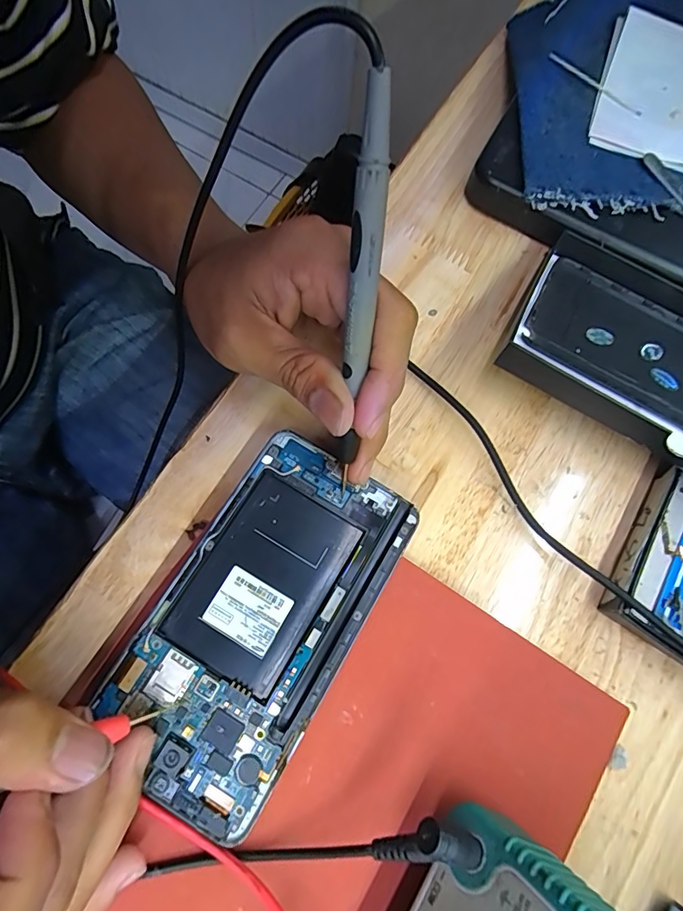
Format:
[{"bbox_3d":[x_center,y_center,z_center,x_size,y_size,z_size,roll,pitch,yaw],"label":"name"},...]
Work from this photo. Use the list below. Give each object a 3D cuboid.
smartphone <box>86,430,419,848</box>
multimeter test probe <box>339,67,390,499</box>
[{"bbox_3d":[-0.033,0.066,0.199,0.076,0.006,0.145,30,74,7],"label":"smartphone"},{"bbox_3d":[0.006,-0.045,0.171,0.010,0.144,0.011,5,37,0],"label":"multimeter test probe"}]

